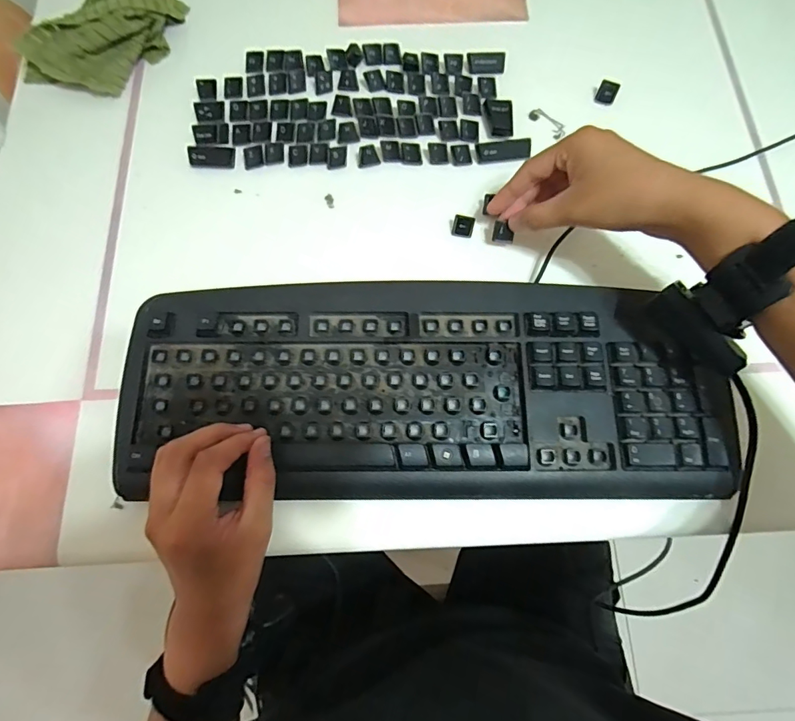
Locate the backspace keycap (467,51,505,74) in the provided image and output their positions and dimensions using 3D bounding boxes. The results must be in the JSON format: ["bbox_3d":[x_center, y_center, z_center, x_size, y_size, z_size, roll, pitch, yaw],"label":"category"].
[{"bbox_3d":[0.089,-0.295,0.438,0.039,0.006,0.019,-2,73,-1],"label":"backspace keycap"}]

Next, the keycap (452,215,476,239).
[{"bbox_3d":[0.058,-0.118,0.389,0.019,0.015,0.015,10,73,3],"label":"keycap"}]

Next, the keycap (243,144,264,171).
[{"bbox_3d":[-0.132,-0.186,0.406,0.019,0.013,0.015,-11,73,-4],"label":"keycap"}]

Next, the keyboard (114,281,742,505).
[{"bbox_3d":[0.021,0.019,0.331,0.432,0.018,0.167,4,73,1],"label":"keyboard"}]

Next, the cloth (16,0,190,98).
[{"bbox_3d":[-0.285,-0.324,0.436,0.091,0.042,0.160,38,76,10],"label":"cloth"}]

